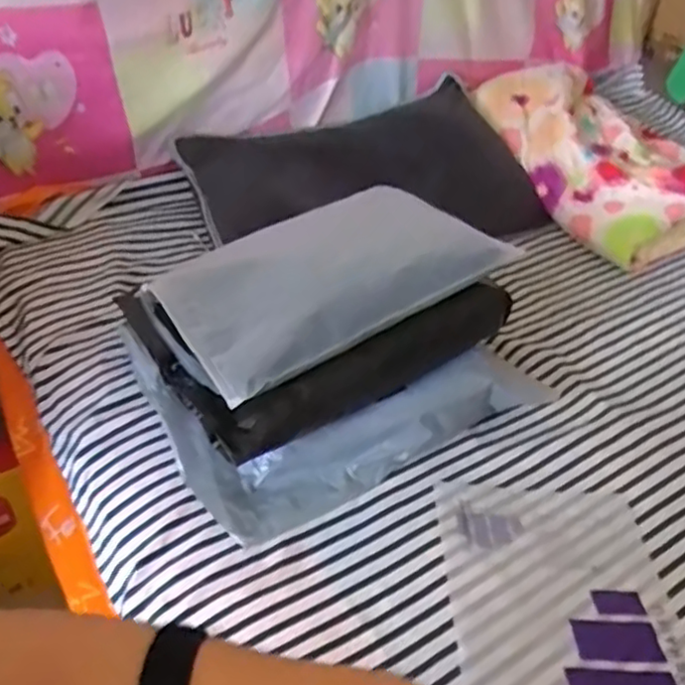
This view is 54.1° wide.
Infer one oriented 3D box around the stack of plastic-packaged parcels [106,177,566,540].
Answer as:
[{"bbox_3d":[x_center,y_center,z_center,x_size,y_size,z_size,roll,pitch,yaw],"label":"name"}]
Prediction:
[{"bbox_3d":[0.007,-0.020,0.815,0.459,0.211,0.295,-19,45,-24],"label":"stack of plastic-packaged parcels"}]

